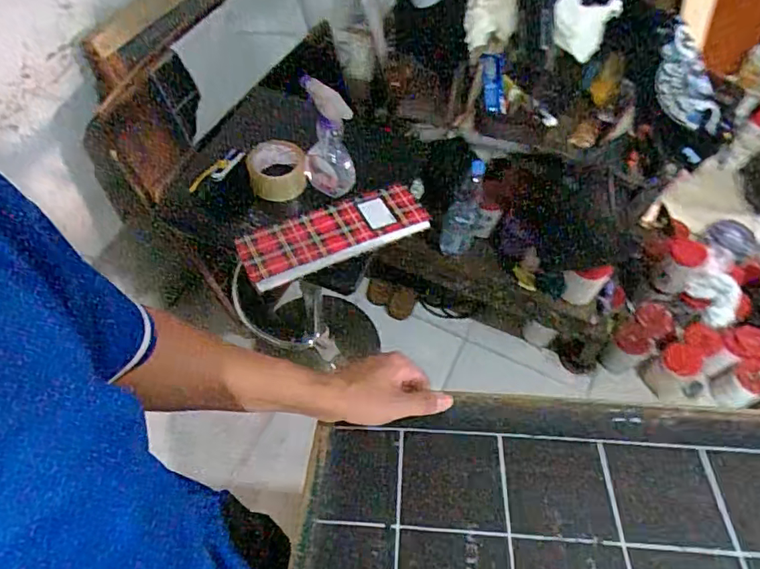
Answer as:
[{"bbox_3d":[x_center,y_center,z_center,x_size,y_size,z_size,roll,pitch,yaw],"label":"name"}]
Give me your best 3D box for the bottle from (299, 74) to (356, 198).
[{"bbox_3d":[-0.084,-0.237,0.882,0.079,0.204,0.076,-9,37,-9],"label":"bottle"}]

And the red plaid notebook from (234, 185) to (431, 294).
[{"bbox_3d":[-0.074,-0.085,0.882,0.305,0.032,0.107,-22,62,-16],"label":"red plaid notebook"}]

